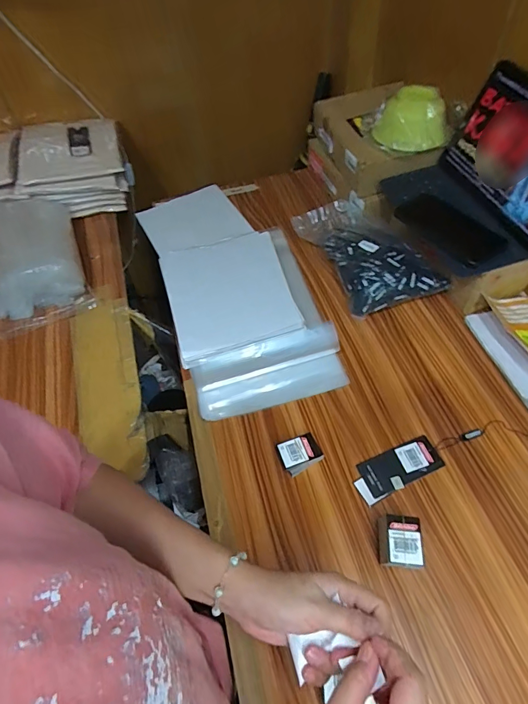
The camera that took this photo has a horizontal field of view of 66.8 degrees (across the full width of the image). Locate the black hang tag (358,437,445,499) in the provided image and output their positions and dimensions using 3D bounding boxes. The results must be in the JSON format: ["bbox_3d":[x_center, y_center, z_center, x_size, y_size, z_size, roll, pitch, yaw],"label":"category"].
[{"bbox_3d":[0.185,0.154,0.540,0.106,0.005,0.050,-20,57,-7],"label":"black hang tag"}]

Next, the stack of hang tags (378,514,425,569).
[{"bbox_3d":[0.158,0.222,0.466,0.043,0.051,0.054,7,55,10],"label":"stack of hang tags"}]

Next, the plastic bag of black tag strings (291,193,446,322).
[{"bbox_3d":[0.186,-0.191,0.738,0.167,0.065,0.275,-22,55,-10],"label":"plastic bag of black tag strings"}]

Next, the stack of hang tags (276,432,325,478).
[{"bbox_3d":[0.049,0.142,0.551,0.053,0.030,0.043,-22,55,-10],"label":"stack of hang tags"}]

